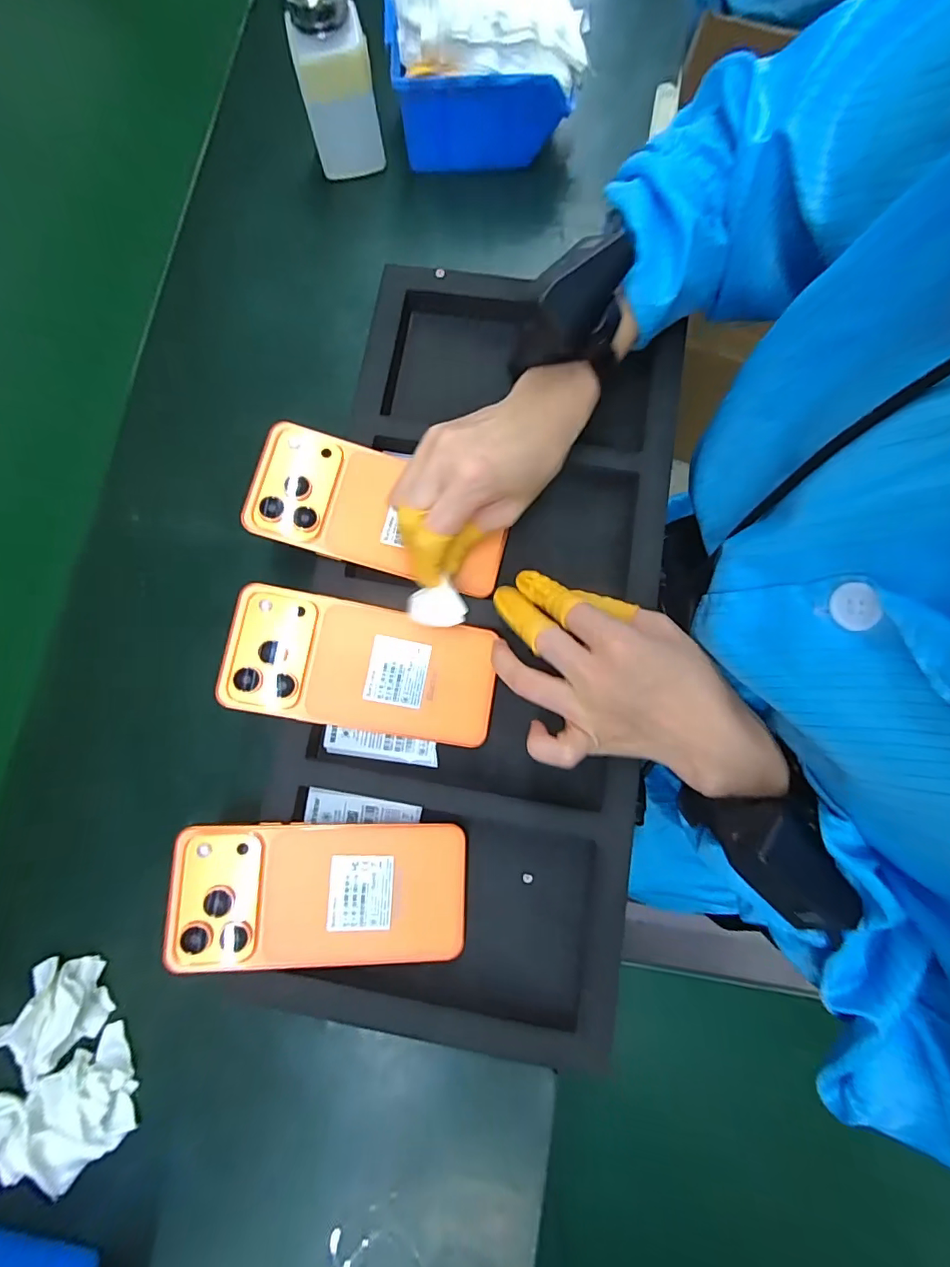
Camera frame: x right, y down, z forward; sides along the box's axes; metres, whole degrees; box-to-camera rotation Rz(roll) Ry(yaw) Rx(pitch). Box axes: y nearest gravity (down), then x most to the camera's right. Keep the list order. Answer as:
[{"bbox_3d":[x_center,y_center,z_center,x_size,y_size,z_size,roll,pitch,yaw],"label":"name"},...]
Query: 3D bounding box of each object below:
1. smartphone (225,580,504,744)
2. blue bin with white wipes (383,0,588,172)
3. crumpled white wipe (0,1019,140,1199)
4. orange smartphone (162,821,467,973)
[{"bbox_3d":[-0.068,0.020,0.317,0.158,0.005,0.077,12,80,-8],"label":"smartphone"},{"bbox_3d":[0.009,-0.436,0.388,0.142,0.104,0.099,-7,79,2],"label":"blue bin with white wipes"},{"bbox_3d":[-0.244,0.285,0.296,0.087,0.022,0.060,-28,81,-5],"label":"crumpled white wipe"},{"bbox_3d":[-0.087,0.149,0.295,0.162,0.006,0.076,3,81,-9],"label":"orange smartphone"}]

